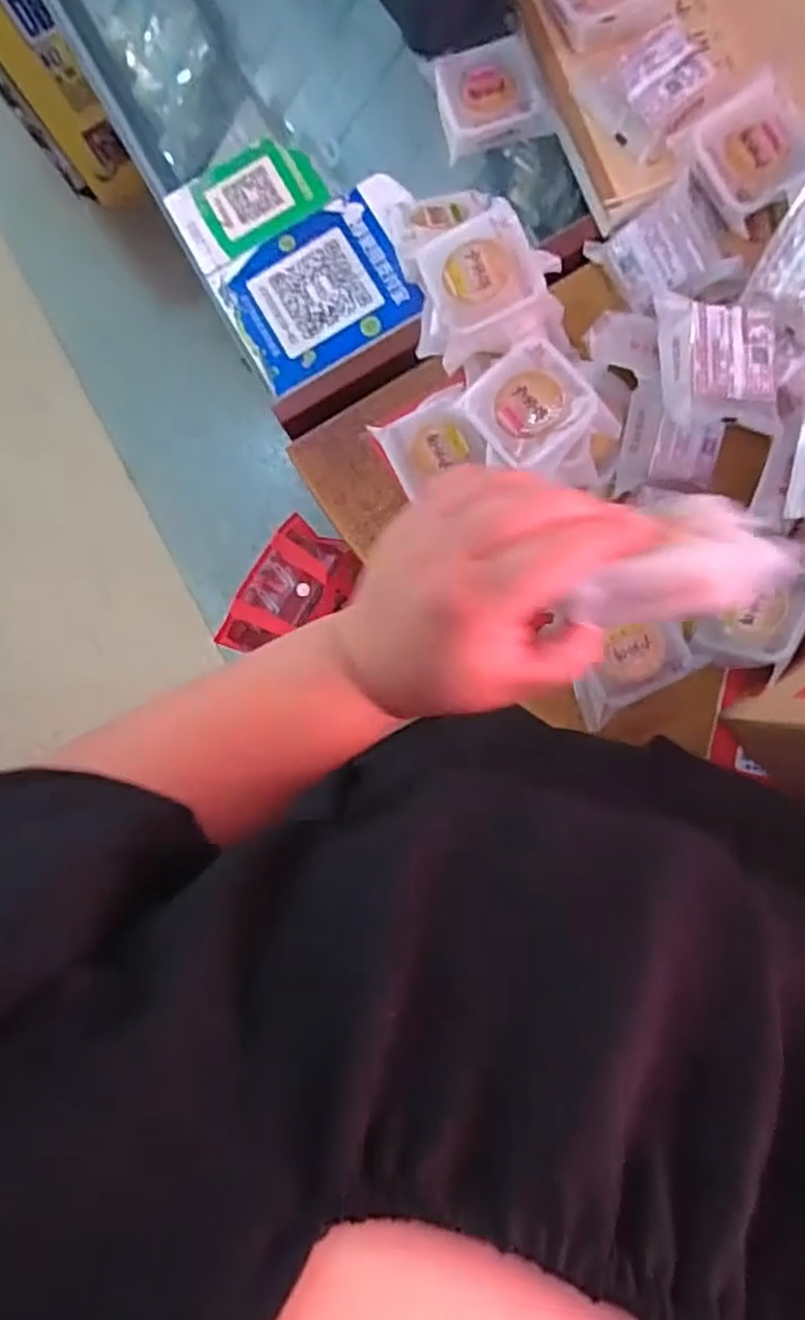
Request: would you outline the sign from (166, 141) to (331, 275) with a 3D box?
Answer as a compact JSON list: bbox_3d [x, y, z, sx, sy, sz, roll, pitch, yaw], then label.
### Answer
[{"bbox_3d":[-0.128,-0.375,0.570,0.115,0.009,0.083,-33,83,2],"label":"sign"}]

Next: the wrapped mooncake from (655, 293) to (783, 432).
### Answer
[{"bbox_3d":[0.201,-0.188,0.444,0.068,0.030,0.084,-5,85,5],"label":"wrapped mooncake"}]

